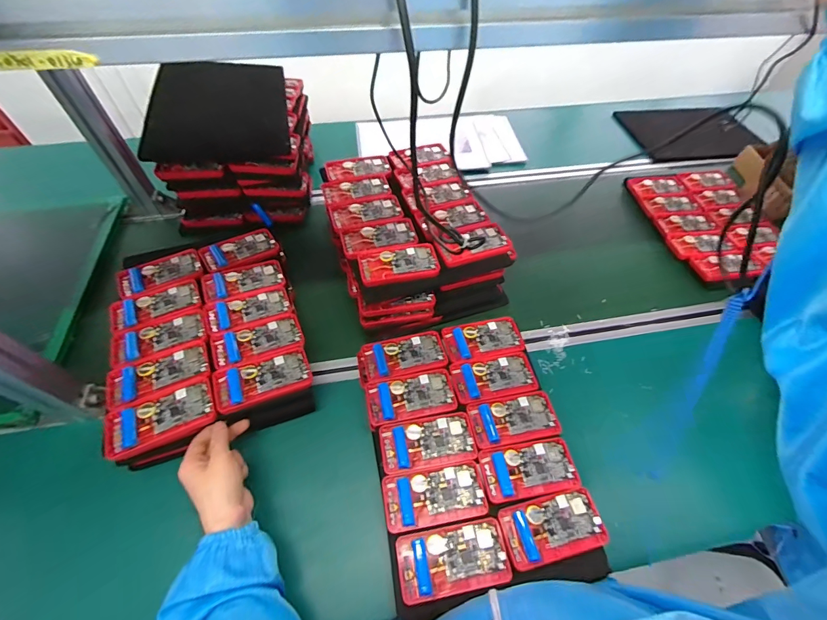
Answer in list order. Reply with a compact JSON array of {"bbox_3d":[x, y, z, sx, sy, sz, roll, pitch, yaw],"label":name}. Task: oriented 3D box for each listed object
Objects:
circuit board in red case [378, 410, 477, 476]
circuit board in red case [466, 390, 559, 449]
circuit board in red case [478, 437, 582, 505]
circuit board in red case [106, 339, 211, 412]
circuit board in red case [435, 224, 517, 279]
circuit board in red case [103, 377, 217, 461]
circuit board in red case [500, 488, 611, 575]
[{"bbox_3d":[0.018,0.175,0.487,0.122,0.014,0.062,-10,55,-8],"label":"circuit board in red case"},{"bbox_3d":[0.139,0.150,0.510,0.121,0.011,0.063,-10,55,-8],"label":"circuit board in red case"},{"bbox_3d":[0.149,0.204,0.474,0.122,0.012,0.064,-8,55,-7],"label":"circuit board in red case"},{"bbox_3d":[-0.342,0.083,0.496,0.124,0.020,0.064,-27,59,-19],"label":"circuit board in red case"},{"bbox_3d":[0.105,-0.095,0.621,0.133,0.046,0.075,-22,58,-16],"label":"circuit board in red case"},{"bbox_3d":[-0.316,0.136,0.461,0.126,0.019,0.075,-25,59,-18],"label":"circuit board in red case"},{"bbox_3d":[0.167,0.258,0.437,0.121,0.014,0.063,-11,55,-9],"label":"circuit board in red case"}]

